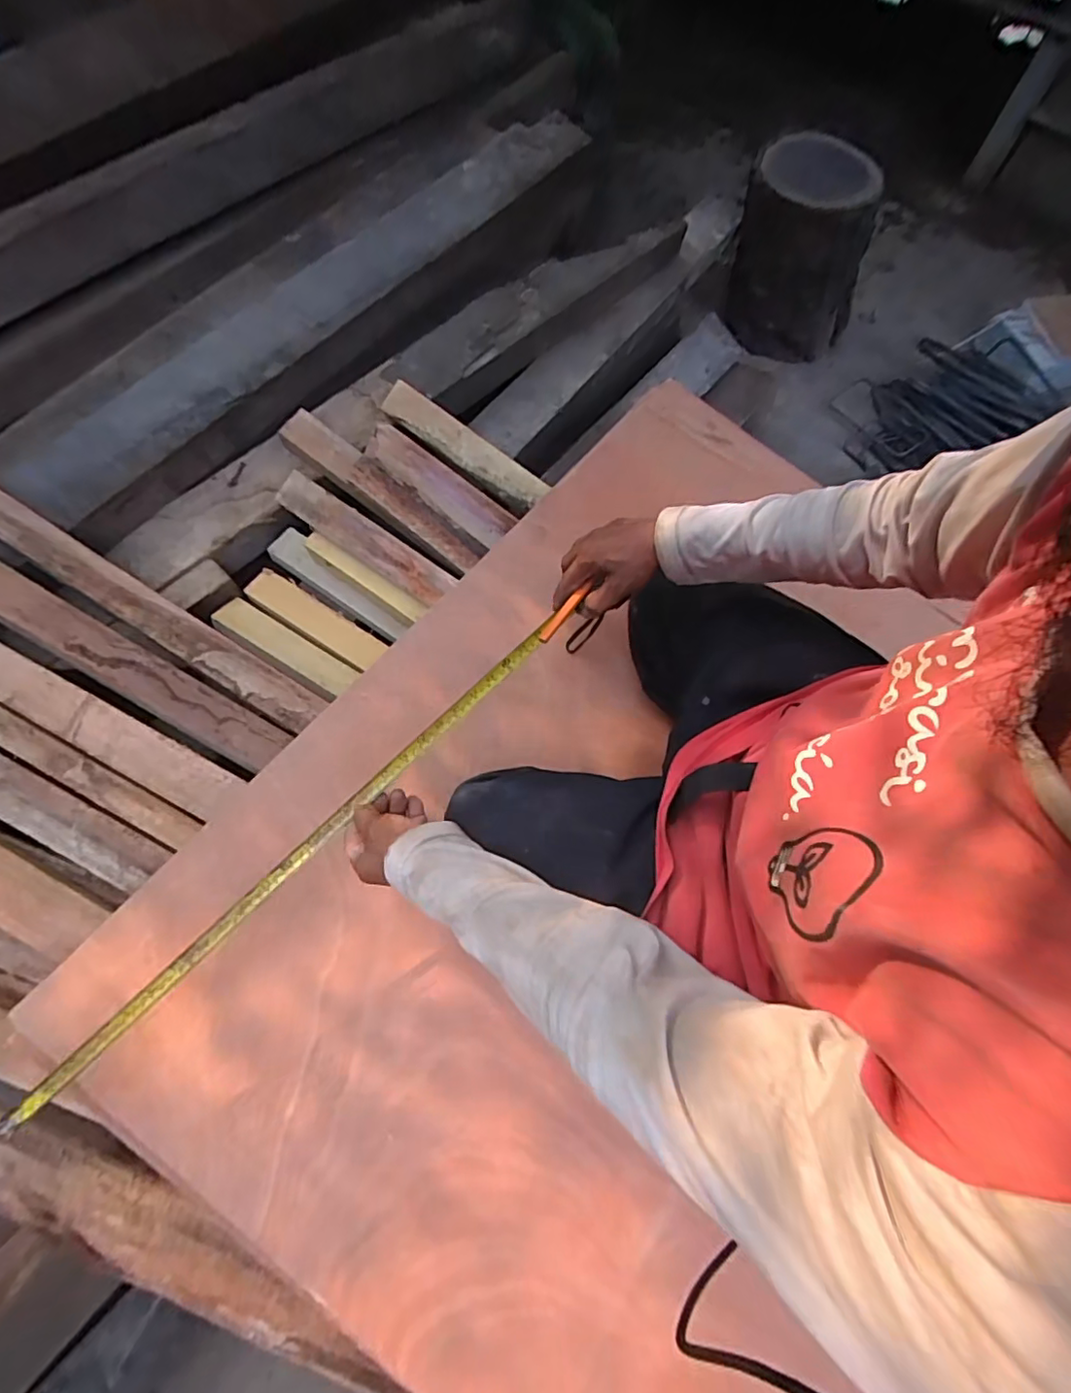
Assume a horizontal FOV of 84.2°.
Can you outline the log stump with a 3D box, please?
[{"bbox_3d":[0.635,-1.037,1.426,0.314,0.350,0.332,23,69,7],"label":"log stump"}]

